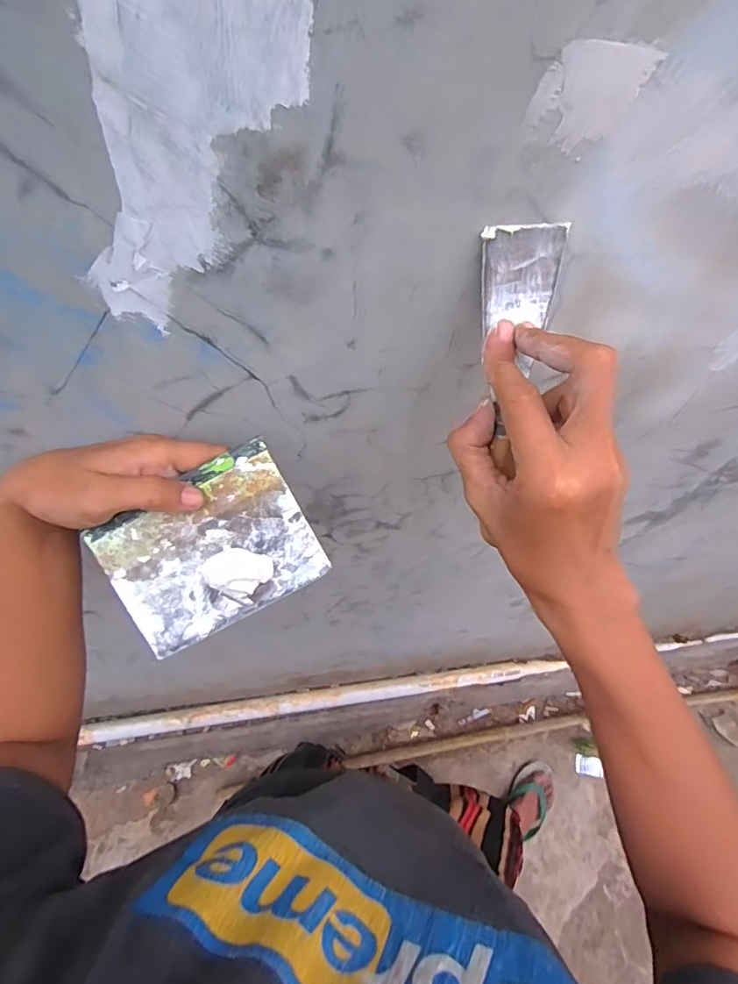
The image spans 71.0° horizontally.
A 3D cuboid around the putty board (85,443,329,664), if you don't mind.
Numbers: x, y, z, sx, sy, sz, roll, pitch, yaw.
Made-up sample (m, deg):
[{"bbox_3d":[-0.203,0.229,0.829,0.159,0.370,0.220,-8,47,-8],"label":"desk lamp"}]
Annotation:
[{"bbox_3d":[-0.093,0.036,0.299,0.116,0.010,0.086,-27,98,2],"label":"putty board"}]

